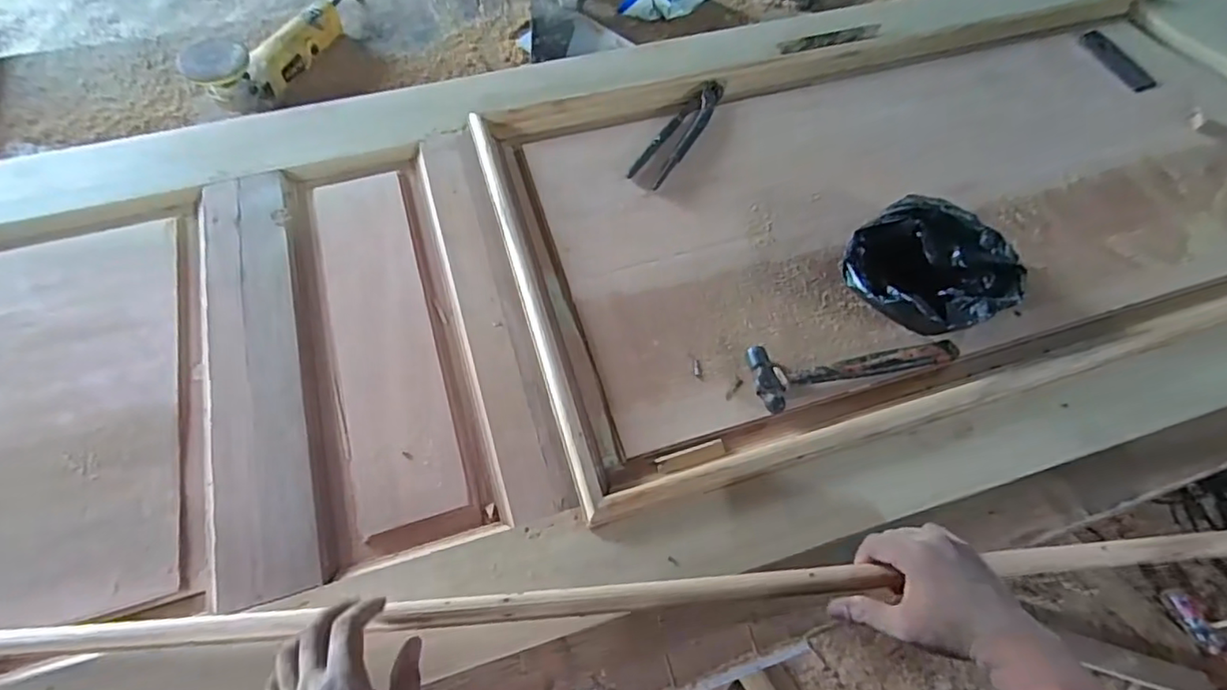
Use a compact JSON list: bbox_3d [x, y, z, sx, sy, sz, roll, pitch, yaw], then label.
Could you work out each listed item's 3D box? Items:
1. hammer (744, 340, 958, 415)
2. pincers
[{"bbox_3d":[0.277,0.021,0.690,0.241,0.022,0.072,-9,62,-6],"label":"hammer"},{"bbox_3d":[0.100,-0.309,0.855,0.049,0.017,0.233,29,65,13],"label":"pincers"}]

